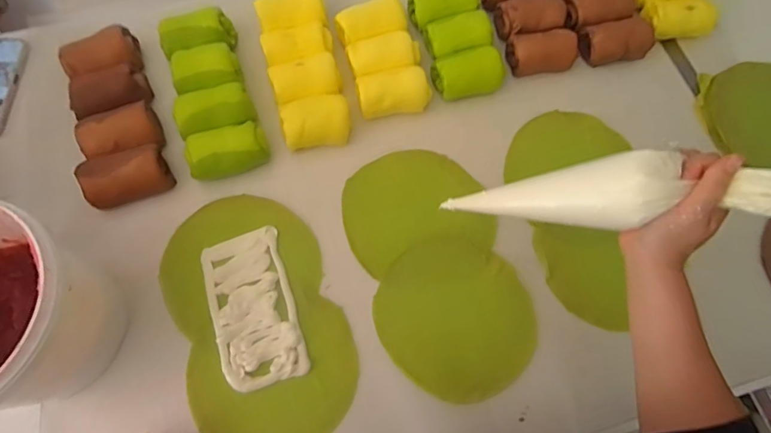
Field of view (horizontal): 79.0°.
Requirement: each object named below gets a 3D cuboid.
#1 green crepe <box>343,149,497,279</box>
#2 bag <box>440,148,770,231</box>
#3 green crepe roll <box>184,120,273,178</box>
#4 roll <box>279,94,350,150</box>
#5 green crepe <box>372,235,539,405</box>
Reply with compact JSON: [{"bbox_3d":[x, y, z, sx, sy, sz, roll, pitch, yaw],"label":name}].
[{"bbox_3d":[0.041,-0.015,0.652,0.194,0.010,0.169,-13,71,-6],"label":"green crepe"},{"bbox_3d":[0.217,-0.020,0.443,0.366,0.053,0.065,2,66,35],"label":"bag"},{"bbox_3d":[-0.220,-0.088,0.659,0.110,0.068,0.060,-16,71,-7],"label":"green crepe roll"},{"bbox_3d":[-0.099,-0.134,0.672,0.098,0.063,0.063,-12,71,-6],"label":"roll"},{"bbox_3d":[0.093,0.125,0.606,0.202,0.009,0.191,1,70,-2],"label":"green crepe"}]

